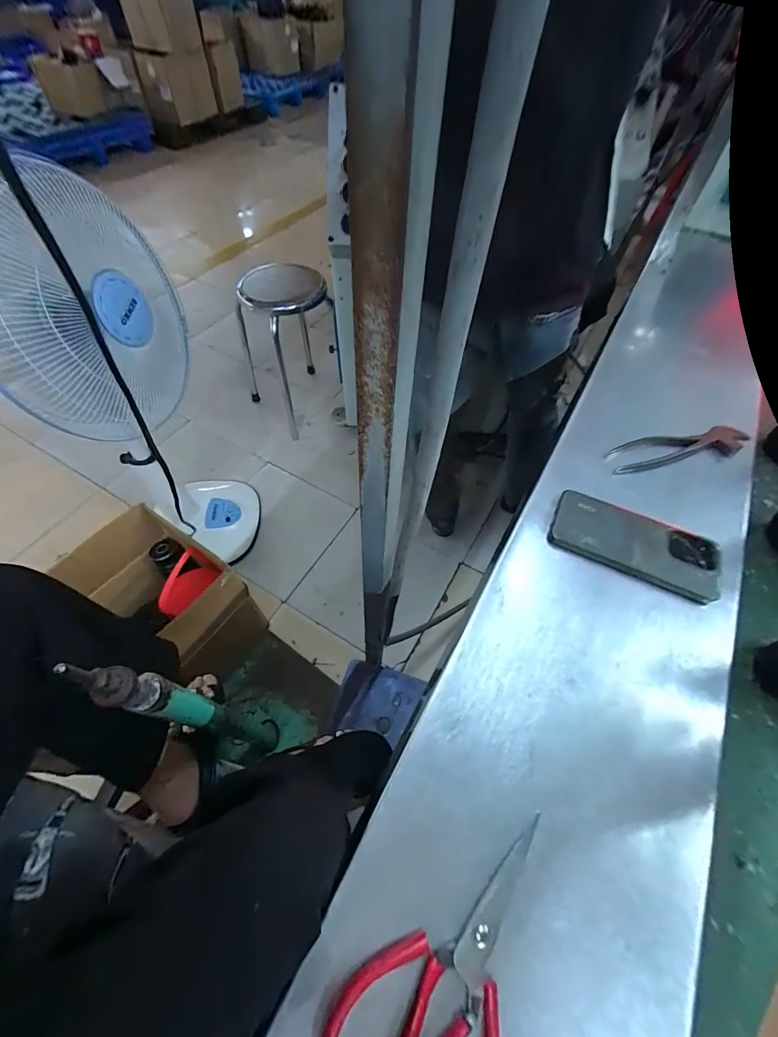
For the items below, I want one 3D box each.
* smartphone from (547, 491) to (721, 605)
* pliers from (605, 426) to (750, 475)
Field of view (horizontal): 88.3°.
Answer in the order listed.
[{"bbox_3d":[0.268,0.023,0.439,0.167,0.016,0.085,24,60,14],"label":"smartphone"},{"bbox_3d":[0.376,-0.090,0.521,0.192,0.018,0.048,-8,58,-6],"label":"pliers"}]

